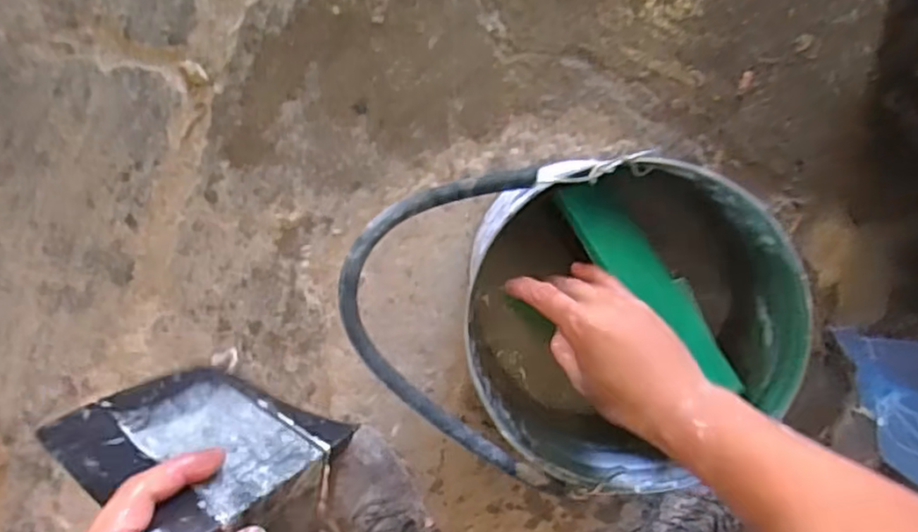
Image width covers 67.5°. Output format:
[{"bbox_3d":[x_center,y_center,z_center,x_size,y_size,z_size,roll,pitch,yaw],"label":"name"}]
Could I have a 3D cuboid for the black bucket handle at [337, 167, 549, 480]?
[{"bbox_3d":[-0.013,0.052,0.512,0.147,0.017,0.238,-2,99,2],"label":"black bucket handle"}]

